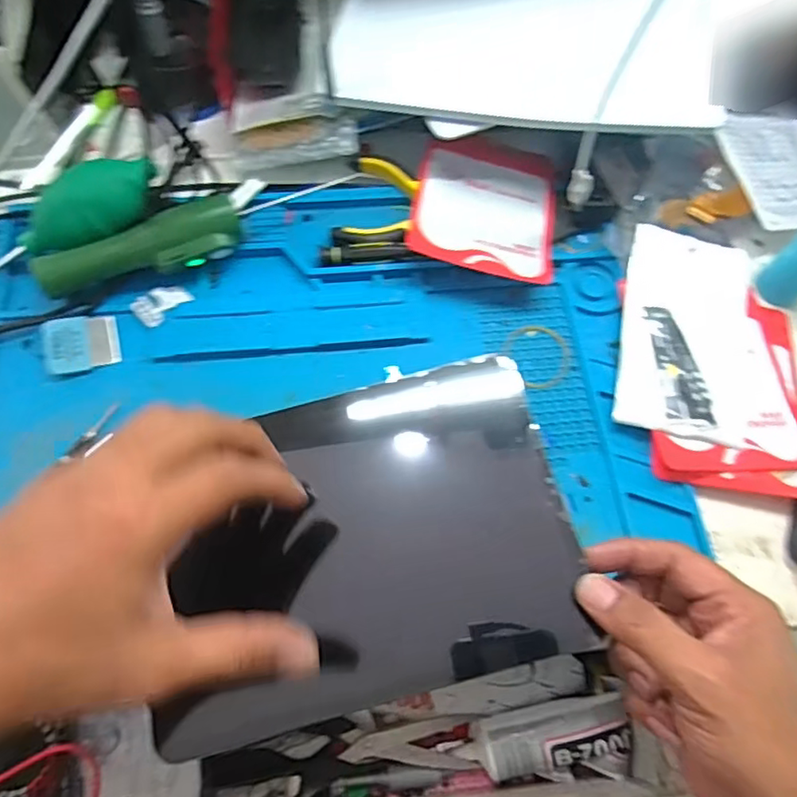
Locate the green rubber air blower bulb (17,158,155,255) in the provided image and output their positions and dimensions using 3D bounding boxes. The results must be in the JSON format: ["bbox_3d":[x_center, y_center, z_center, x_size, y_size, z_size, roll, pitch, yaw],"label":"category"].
[{"bbox_3d":[-0.209,-0.127,0.401,0.100,0.038,0.040,-29,70,3],"label":"green rubber air blower bulb"}]

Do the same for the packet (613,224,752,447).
[{"bbox_3d":[0.202,-0.046,0.420,0.089,0.016,0.153,14,66,3],"label":"packet"}]

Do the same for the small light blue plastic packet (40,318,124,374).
[{"bbox_3d":[-0.210,-0.037,0.401,0.044,0.010,0.038,-15,68,-10],"label":"small light blue plastic packet"}]

